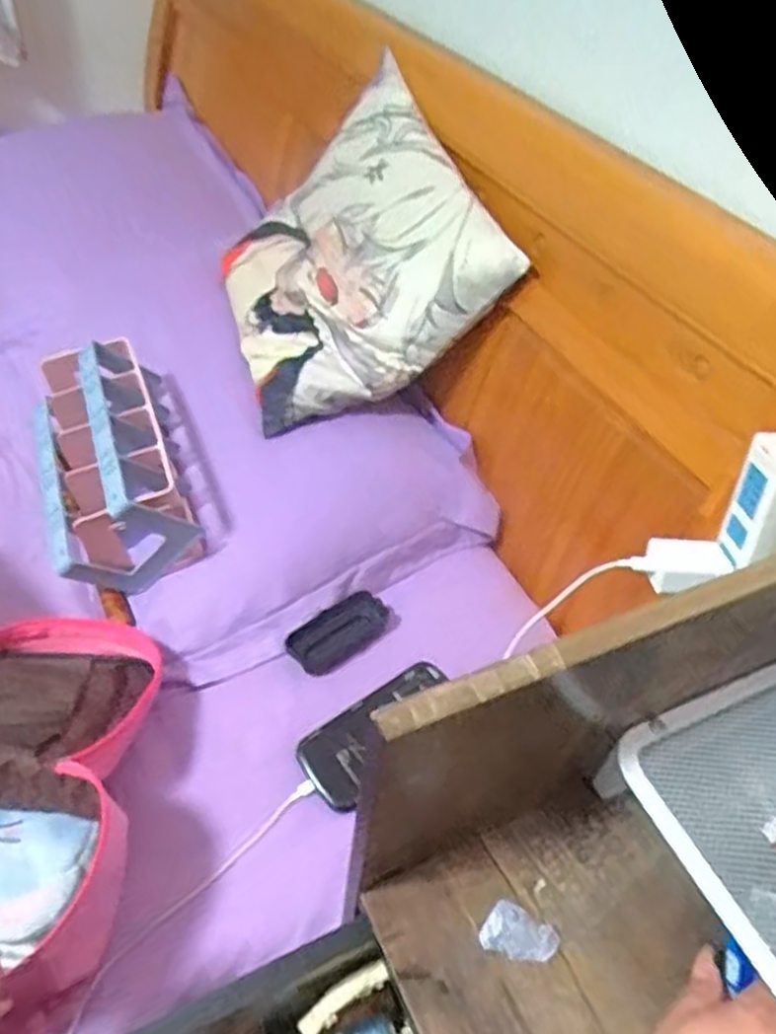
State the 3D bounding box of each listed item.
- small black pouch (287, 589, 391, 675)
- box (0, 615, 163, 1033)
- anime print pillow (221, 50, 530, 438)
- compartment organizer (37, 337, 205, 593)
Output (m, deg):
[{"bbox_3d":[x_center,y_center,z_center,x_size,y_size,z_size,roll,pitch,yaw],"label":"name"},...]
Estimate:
[{"bbox_3d":[-0.051,0.122,0.813,0.104,0.022,0.061,-26,54,-28],"label":"small black pouch"},{"bbox_3d":[-0.336,0.218,0.645,0.250,0.113,0.364,-1,46,-7],"label":"box"},{"bbox_3d":[-0.054,-0.306,0.909,0.080,0.360,0.340,-2,61,-55],"label":"anime print pillow"},{"bbox_3d":[-0.307,-0.061,0.855,0.154,0.143,0.244,-14,49,-19],"label":"compartment organizer"}]

